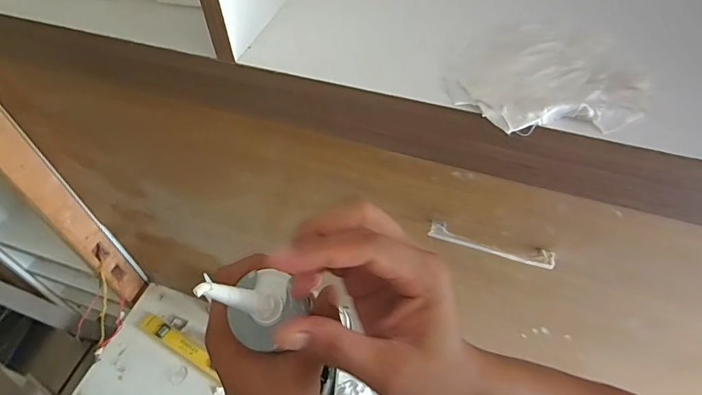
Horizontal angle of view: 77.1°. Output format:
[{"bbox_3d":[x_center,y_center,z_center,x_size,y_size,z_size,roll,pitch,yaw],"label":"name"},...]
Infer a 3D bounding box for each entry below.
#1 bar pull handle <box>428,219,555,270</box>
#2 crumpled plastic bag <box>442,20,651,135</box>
[{"bbox_3d":[0.219,0.073,0.690,0.190,0.018,0.026,16,54,13],"label":"bar pull handle"},{"bbox_3d":[0.193,-0.127,0.441,0.187,0.020,0.151,4,53,4],"label":"crumpled plastic bag"}]

